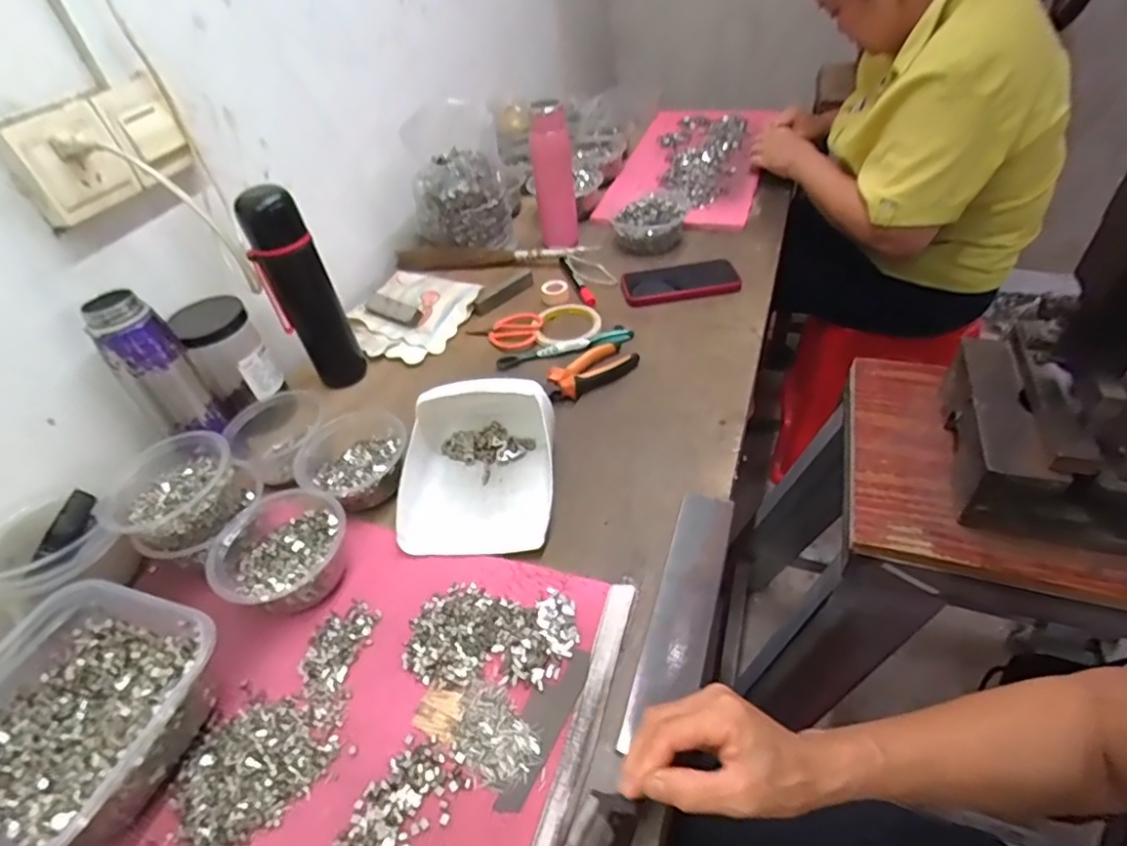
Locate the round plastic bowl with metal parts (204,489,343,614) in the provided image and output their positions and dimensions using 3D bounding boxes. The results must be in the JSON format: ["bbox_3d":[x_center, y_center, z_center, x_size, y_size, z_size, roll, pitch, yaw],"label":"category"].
[{"bbox_3d":[-0.258,0.114,0.541,0.109,0.064,0.116,-3,44,3],"label":"round plastic bowl with metal parts"}]

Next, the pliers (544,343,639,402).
[{"bbox_3d":[0.032,-0.065,0.729,0.122,0.020,0.050,-30,49,-23],"label":"pliers"}]

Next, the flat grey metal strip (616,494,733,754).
[{"bbox_3d":[0.104,0.155,0.498,0.050,0.009,0.228,16,53,11],"label":"flat grey metal strip"}]

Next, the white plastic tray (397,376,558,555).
[{"bbox_3d":[-0.090,0.033,0.595,0.159,0.082,0.182,0,44,6],"label":"white plastic tray"}]

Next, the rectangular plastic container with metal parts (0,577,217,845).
[{"bbox_3d":[-0.367,0.221,0.441,0.170,0.070,0.169,11,46,17],"label":"rectangular plastic container with metal parts"}]

